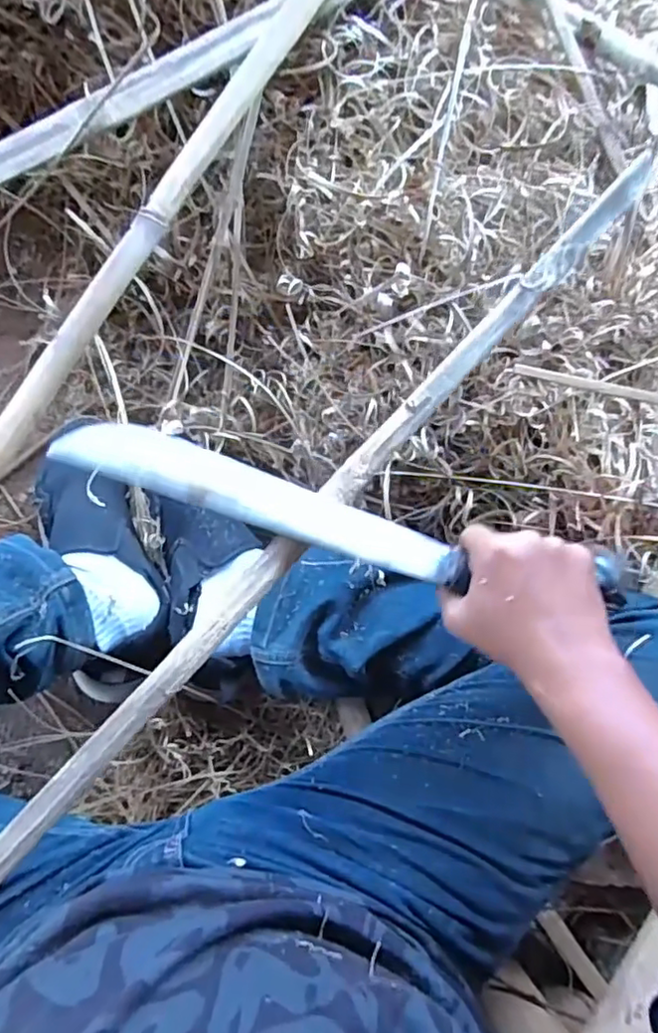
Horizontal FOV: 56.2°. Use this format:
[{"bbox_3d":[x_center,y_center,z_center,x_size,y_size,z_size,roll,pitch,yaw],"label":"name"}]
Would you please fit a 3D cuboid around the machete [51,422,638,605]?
[{"bbox_3d":[0.015,0.002,0.413,0.389,0.020,0.048,17,84,-3],"label":"machete"}]

